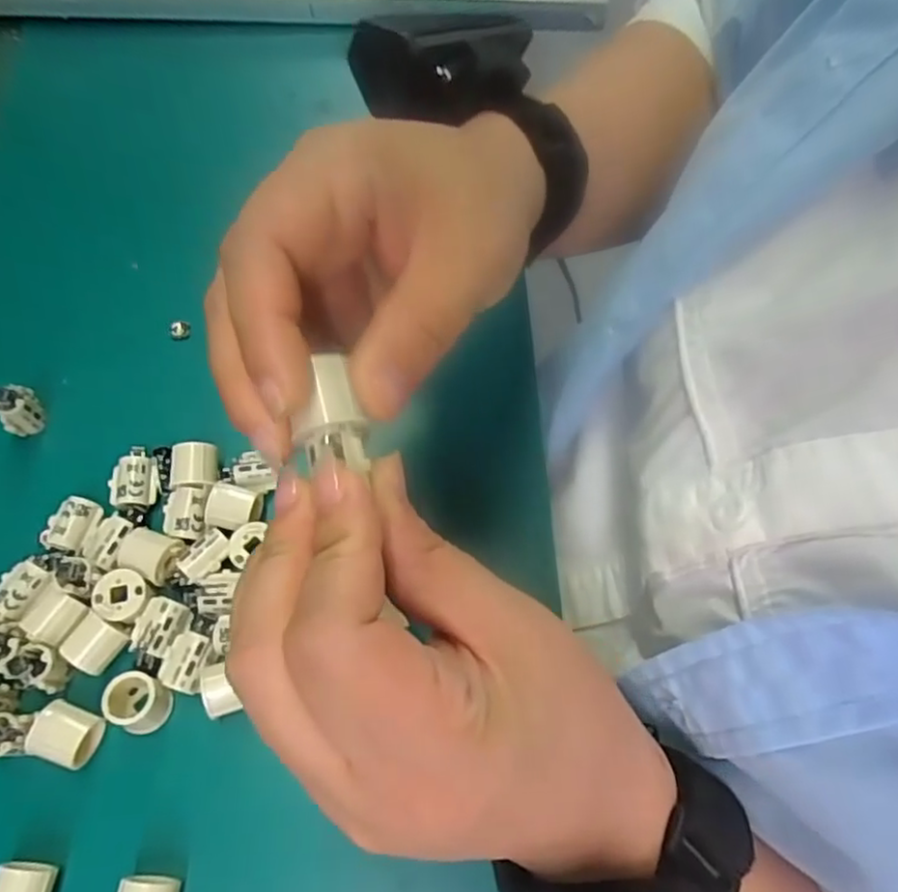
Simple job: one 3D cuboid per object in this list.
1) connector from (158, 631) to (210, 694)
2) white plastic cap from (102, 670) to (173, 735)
[{"bbox_3d":[-0.103,0.084,0.256,0.016,0.008,0.021,9,67,6],"label":"connector"},{"bbox_3d":[-0.117,0.097,0.249,0.022,0.018,0.018,22,69,11],"label":"white plastic cap"}]

